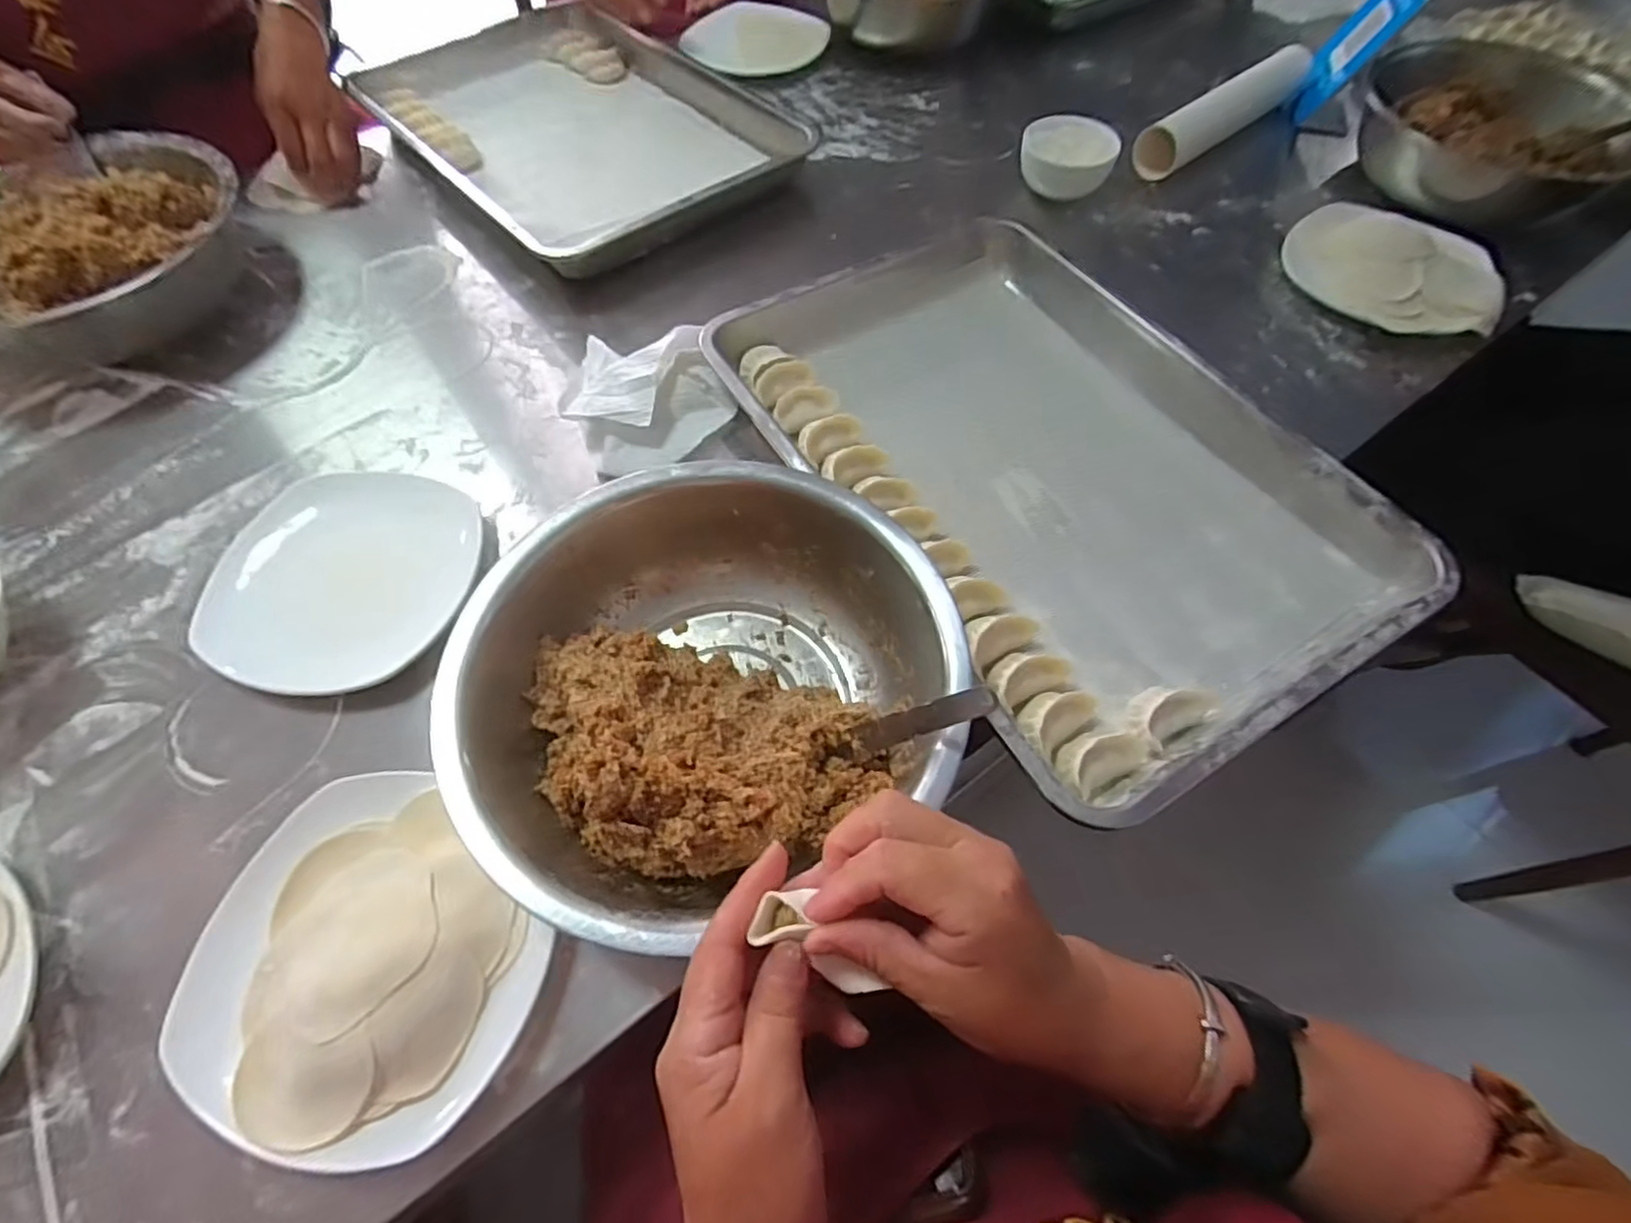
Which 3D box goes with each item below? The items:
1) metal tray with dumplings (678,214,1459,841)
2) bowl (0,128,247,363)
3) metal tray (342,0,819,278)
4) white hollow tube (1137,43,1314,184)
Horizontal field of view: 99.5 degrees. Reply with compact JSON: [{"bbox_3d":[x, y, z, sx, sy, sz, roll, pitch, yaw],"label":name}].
[{"bbox_3d":[0.162,-0.116,0.535,0.327,0.071,0.492,-28,63,-14],"label":"metal tray with dumplings"},{"bbox_3d":[-0.646,-0.324,0.621,0.242,0.092,0.248,0,60,0],"label":"bowl"},{"bbox_3d":[-0.255,-0.563,0.779,0.380,0.039,0.482,-39,67,-20],"label":"metal tray"},{"bbox_3d":[0.473,-0.573,0.792,0.296,0.050,0.050,-36,66,-19],"label":"white hollow tube"}]

